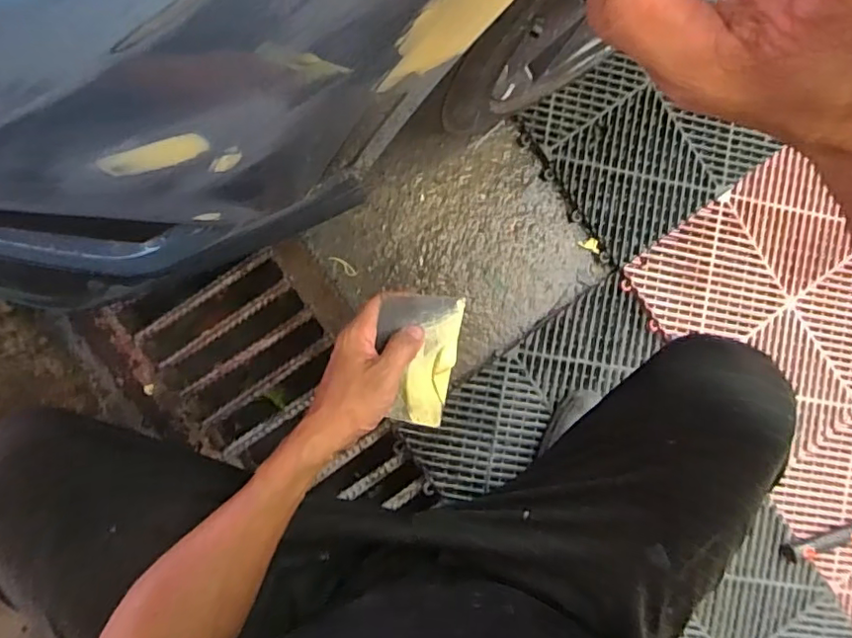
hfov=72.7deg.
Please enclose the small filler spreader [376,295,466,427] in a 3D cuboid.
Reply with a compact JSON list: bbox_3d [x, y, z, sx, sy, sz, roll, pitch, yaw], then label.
[{"bbox_3d":[-0.011,0.036,0.527,0.084,0.009,0.119,10,93,-31],"label":"small filler spreader"}]

